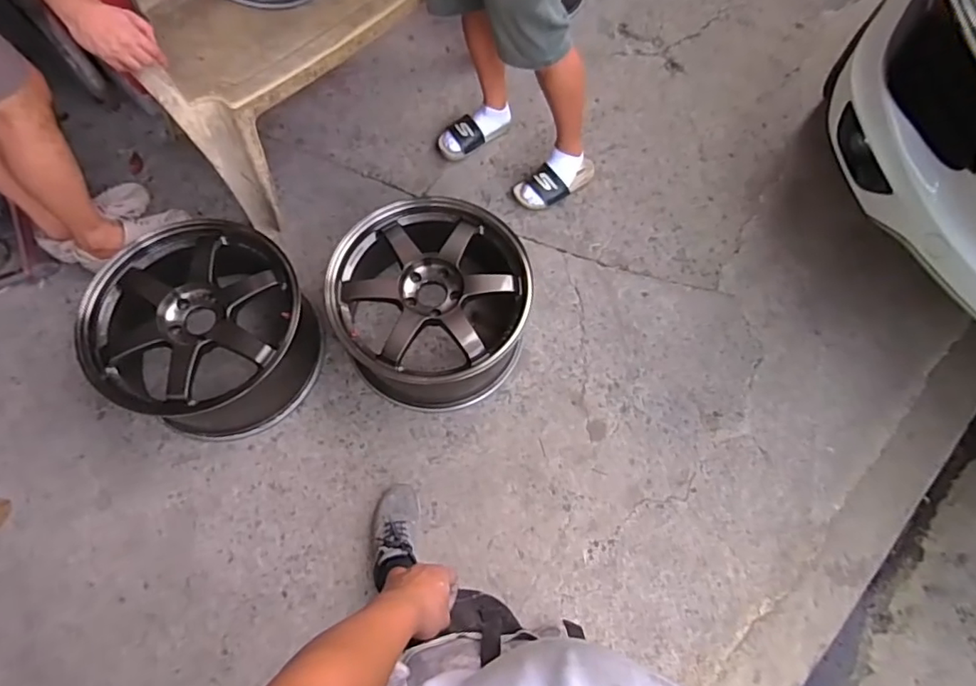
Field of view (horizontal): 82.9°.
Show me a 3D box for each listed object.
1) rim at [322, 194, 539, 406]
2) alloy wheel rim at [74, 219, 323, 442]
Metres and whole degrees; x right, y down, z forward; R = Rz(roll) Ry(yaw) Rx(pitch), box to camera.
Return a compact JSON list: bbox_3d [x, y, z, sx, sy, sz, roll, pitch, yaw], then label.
[{"bbox_3d":[-0.144,-0.082,1.418,0.472,0.274,0.430,0,69,-1],"label":"rim"},{"bbox_3d":[-0.687,-0.022,1.384,0.480,0.262,0.456,-36,71,-14],"label":"alloy wheel rim"}]

